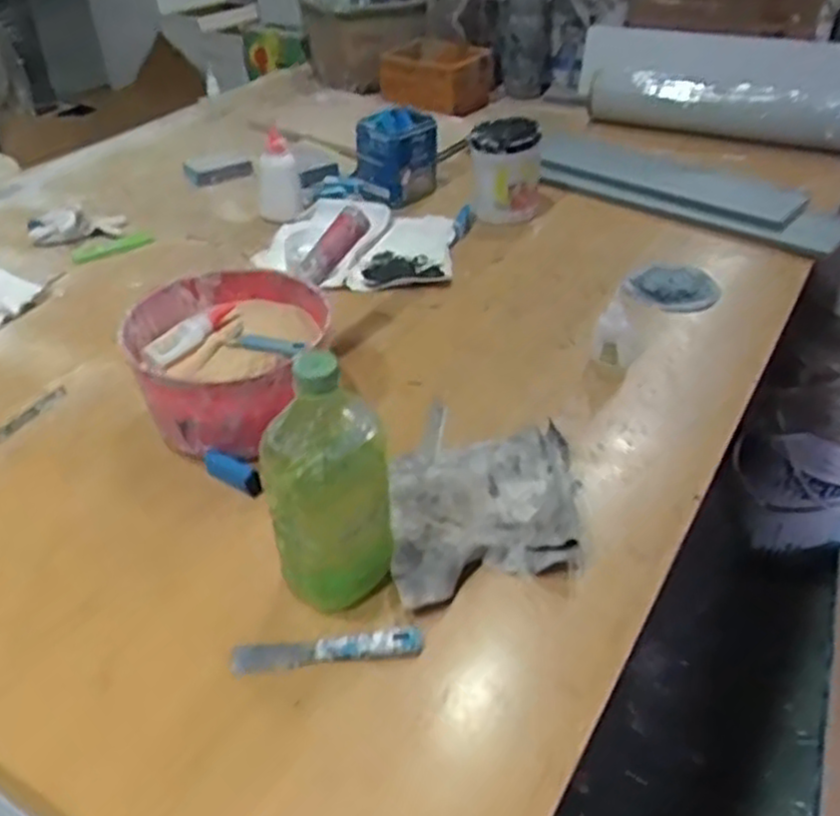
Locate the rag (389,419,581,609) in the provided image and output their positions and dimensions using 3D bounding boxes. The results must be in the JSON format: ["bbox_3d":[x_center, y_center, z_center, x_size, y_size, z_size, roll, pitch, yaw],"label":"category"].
[{"bbox_3d":[0.057,0.074,0.684,0.163,0.036,0.220,-3,38,-3],"label":"rag"}]

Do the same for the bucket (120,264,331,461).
[{"bbox_3d":[-0.189,-0.041,0.772,0.184,0.109,0.195,0,38,0],"label":"bucket"}]

